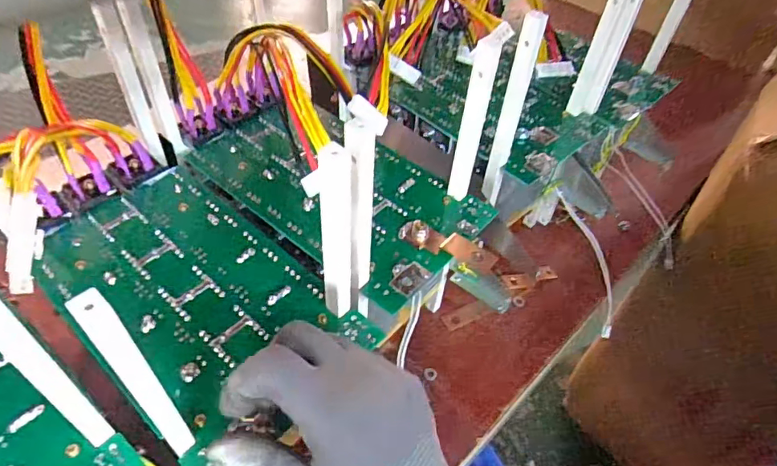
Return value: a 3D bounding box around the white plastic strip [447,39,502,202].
[{"bbox_3d":[0.058,-0.074,0.358,0.018,0.130,0.011,18,49,11],"label":"white plastic strip"}]

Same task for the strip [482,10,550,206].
[{"bbox_3d":[0.097,-0.092,0.402,0.020,0.163,0.014,17,49,10],"label":"strip"}]

